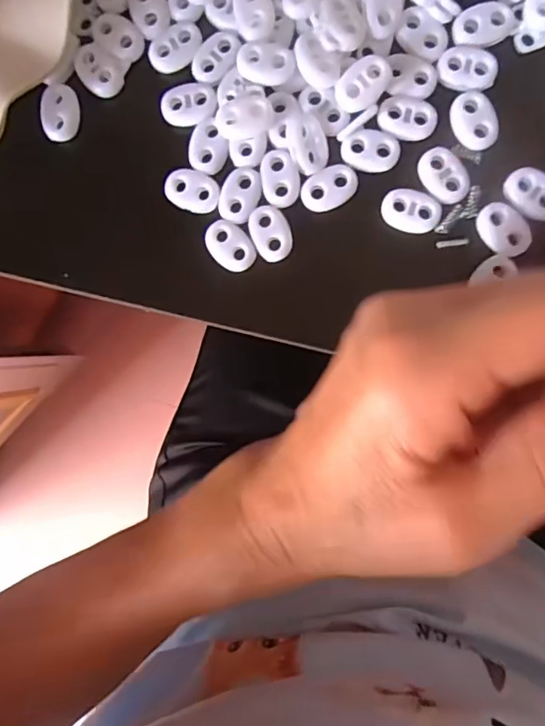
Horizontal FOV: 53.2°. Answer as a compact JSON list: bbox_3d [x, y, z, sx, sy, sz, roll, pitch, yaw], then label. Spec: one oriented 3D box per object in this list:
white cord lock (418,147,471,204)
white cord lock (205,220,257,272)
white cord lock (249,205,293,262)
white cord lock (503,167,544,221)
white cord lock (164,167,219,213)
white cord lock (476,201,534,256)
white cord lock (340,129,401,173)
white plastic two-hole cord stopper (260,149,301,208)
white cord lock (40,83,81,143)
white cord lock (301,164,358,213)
[{"bbox_3d":[0.067,-0.073,0.213,0.016,0.004,0.022,-29,89,6],"label":"white cord lock"},{"bbox_3d":[-0.017,-0.048,0.220,0.016,0.004,0.023,-40,88,6],"label":"white cord lock"},{"bbox_3d":[-0.001,-0.052,0.218,0.015,0.004,0.023,-26,89,6],"label":"white cord lock"},{"bbox_3d":[0.101,-0.065,0.208,0.016,0.004,0.023,-45,87,6],"label":"white cord lock"},{"bbox_3d":[-0.033,-0.071,0.223,0.022,0.004,0.016,20,94,5],"label":"white cord lock"},{"bbox_3d":[0.090,-0.052,0.211,0.016,0.004,0.022,-40,88,6],"label":"white cord lock"},{"bbox_3d":[0.039,-0.084,0.214,0.023,0.004,0.016,12,93,5],"label":"white cord lock"},{"bbox_3d":[0.003,-0.074,0.217,0.015,0.004,0.022,-11,91,6],"label":"white plastic two-hole cord stopper"},{"bbox_3d":[-0.089,-0.106,0.230,0.016,0.006,0.023,-4,92,6],"label":"white cord lock"},{"bbox_3d":[0.023,-0.070,0.217,0.023,0.004,0.016,-30,89,6],"label":"white cord lock"}]

